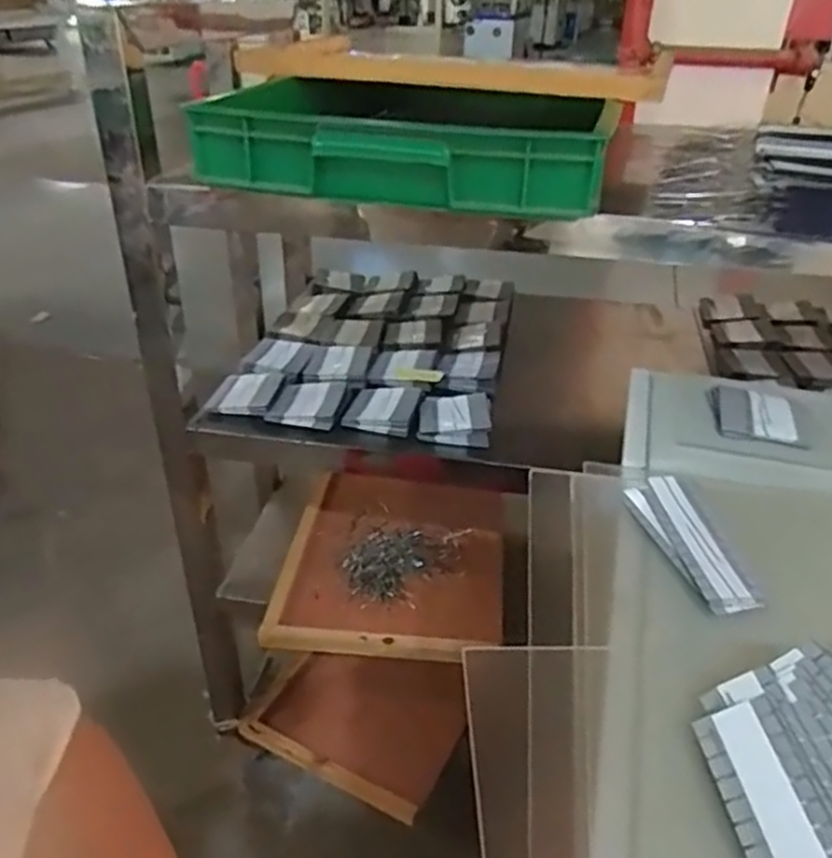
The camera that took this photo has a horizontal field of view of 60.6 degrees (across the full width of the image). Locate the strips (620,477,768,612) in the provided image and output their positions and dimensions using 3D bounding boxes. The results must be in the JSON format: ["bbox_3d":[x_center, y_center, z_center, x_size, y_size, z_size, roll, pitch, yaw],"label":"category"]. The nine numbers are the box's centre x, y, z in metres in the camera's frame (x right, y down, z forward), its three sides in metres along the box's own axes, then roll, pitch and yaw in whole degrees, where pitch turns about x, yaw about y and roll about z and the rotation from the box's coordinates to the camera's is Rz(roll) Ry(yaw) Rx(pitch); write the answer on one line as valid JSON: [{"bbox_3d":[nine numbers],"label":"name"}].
[{"bbox_3d":[0.189,0.077,0.498,0.061,0.005,0.133,3,33,-7],"label":"strips"}]

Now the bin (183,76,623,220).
[{"bbox_3d":[-0.003,-0.285,0.696,0.369,0.094,0.247,9,33,13],"label":"bin"}]

